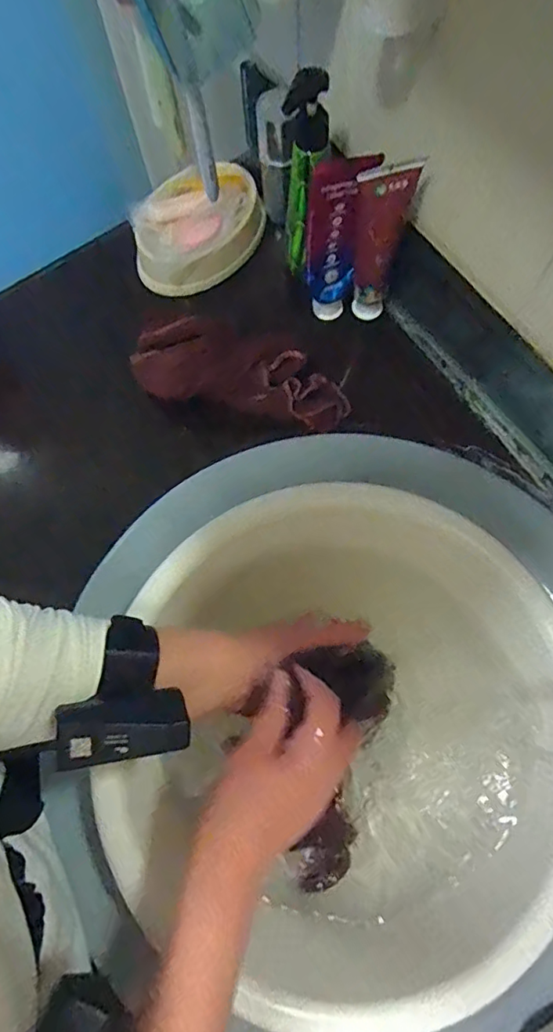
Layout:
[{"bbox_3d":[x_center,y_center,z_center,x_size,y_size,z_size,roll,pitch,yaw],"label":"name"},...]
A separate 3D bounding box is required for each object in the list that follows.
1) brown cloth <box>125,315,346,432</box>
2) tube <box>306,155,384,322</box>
[{"bbox_3d":[-0.034,-0.129,0.480,0.199,0.051,0.072,18,75,7],"label":"brown cloth"},{"bbox_3d":[0.051,-0.234,0.460,0.045,0.162,0.027,8,74,4],"label":"tube"}]

